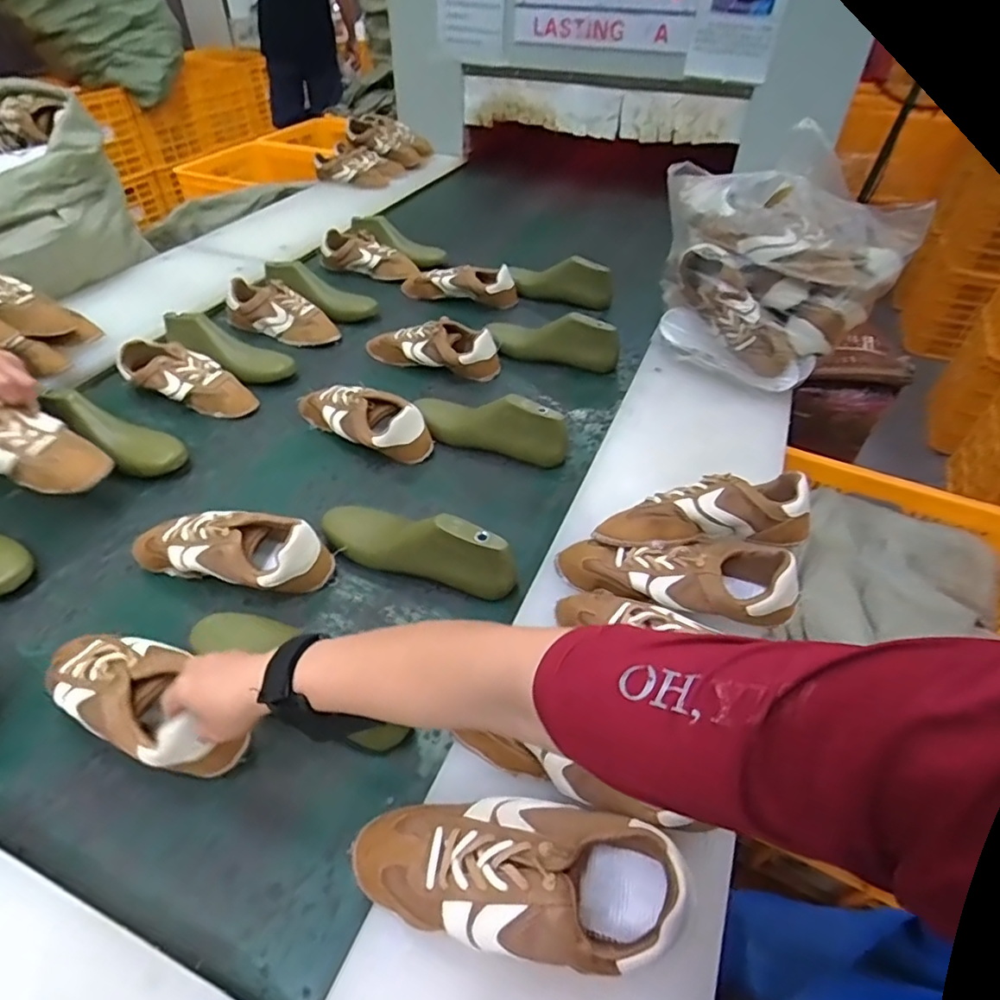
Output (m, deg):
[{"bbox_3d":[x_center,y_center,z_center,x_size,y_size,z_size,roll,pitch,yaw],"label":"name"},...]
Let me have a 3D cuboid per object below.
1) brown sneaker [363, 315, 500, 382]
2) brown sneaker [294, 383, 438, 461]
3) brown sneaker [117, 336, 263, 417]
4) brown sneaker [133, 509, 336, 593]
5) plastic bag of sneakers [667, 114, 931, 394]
[{"bbox_3d":[-0.124,-0.275,1.052,0.246,0.077,0.098,2,44,0],"label":"brown sneaker"},{"bbox_3d":[-0.209,-0.125,0.891,0.231,0.073,0.080,29,50,25],"label":"brown sneaker"},{"bbox_3d":[-0.505,-0.199,0.958,0.226,0.071,0.086,16,46,13],"label":"brown sneaker"},{"bbox_3d":[-0.321,0.058,0.700,0.230,0.071,0.088,9,45,7],"label":"brown sneaker"},{"bbox_3d":[0.413,-0.367,0.939,0.342,0.228,0.259,32,52,27],"label":"plastic bag of sneakers"}]

